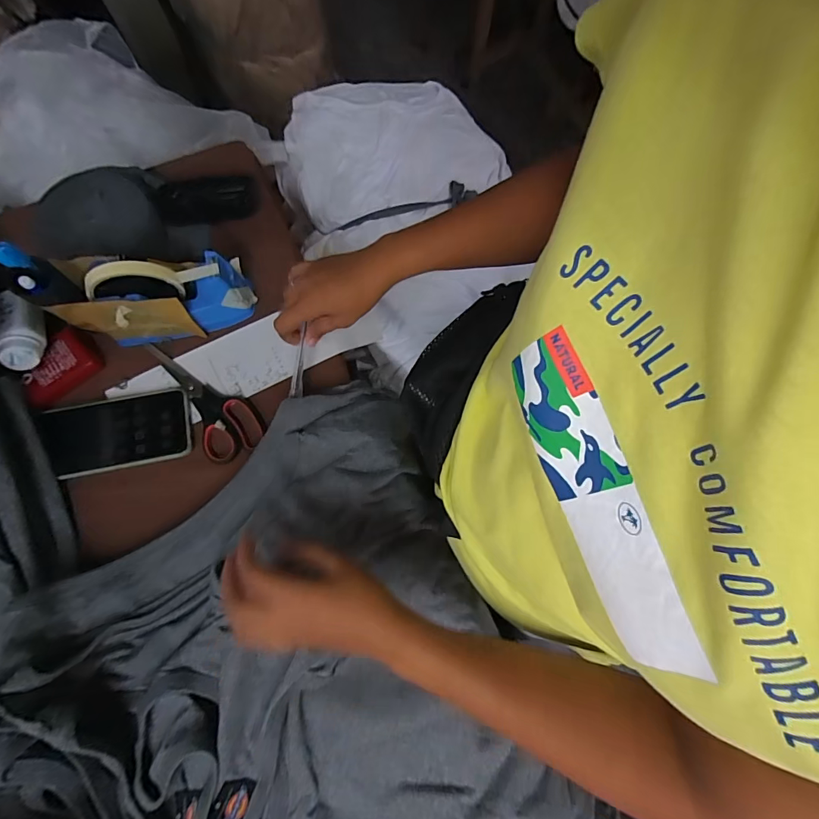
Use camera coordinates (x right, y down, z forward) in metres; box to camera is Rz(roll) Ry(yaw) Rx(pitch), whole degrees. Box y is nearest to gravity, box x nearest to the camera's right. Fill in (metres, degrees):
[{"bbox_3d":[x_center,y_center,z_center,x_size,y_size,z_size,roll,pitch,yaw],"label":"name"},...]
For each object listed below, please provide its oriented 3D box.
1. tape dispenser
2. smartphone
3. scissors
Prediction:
[{"bbox_3d":[-0.272,-0.125,0.448,0.183,0.098,0.063,-13,75,-4],"label":"tape dispenser"},{"bbox_3d":[-0.318,0.024,0.456,0.148,0.010,0.080,-11,76,-3],"label":"smartphone"},{"bbox_3d":[-0.233,-0.017,0.474,0.067,0.016,0.170,-37,76,-11],"label":"scissors"}]

